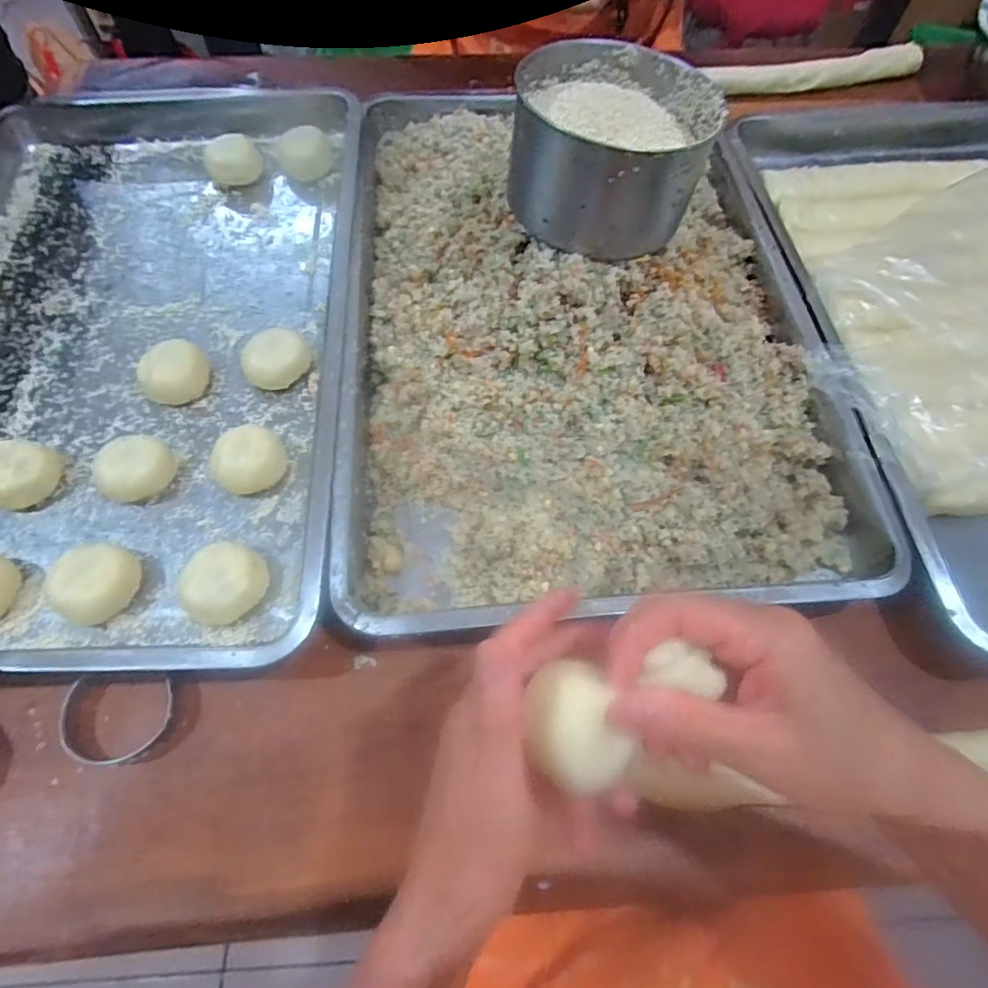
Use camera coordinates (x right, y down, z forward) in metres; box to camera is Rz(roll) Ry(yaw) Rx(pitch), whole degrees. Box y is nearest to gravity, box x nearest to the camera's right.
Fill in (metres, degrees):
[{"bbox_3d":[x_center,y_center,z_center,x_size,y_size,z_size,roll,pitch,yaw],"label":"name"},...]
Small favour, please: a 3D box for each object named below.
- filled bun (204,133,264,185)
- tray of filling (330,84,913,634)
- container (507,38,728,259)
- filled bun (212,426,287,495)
[{"bbox_3d":[-0.279,-0.357,0.596,0.054,0.030,0.049,-23,67,-12],"label":"filled bun"},{"bbox_3d":[0.071,-0.184,0.480,0.395,0.108,0.579,-3,64,-3],"label":"tray of filling"},{"bbox_3d":[0.081,-0.248,0.408,0.133,0.085,0.131,1,64,-1],"label":"container"},{"bbox_3d":[-0.188,-0.026,0.426,0.052,0.024,0.045,-34,70,-17],"label":"filled bun"}]

